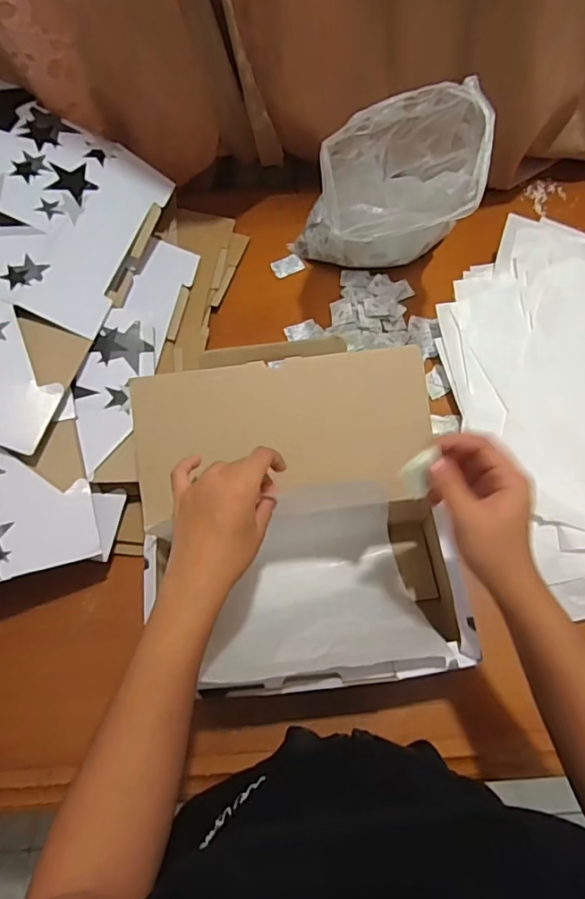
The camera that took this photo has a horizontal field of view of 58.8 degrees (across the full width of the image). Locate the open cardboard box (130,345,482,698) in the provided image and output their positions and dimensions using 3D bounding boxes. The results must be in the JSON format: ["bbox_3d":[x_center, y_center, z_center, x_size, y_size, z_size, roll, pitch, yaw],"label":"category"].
[{"bbox_3d":[0.002,0.074,0.498,0.272,0.151,0.281,-7,66,-1],"label":"open cardboard box"}]

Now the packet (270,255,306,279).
[{"bbox_3d":[-0.007,-0.255,0.722,0.042,0.006,0.029,-27,68,-9],"label":"packet"}]

